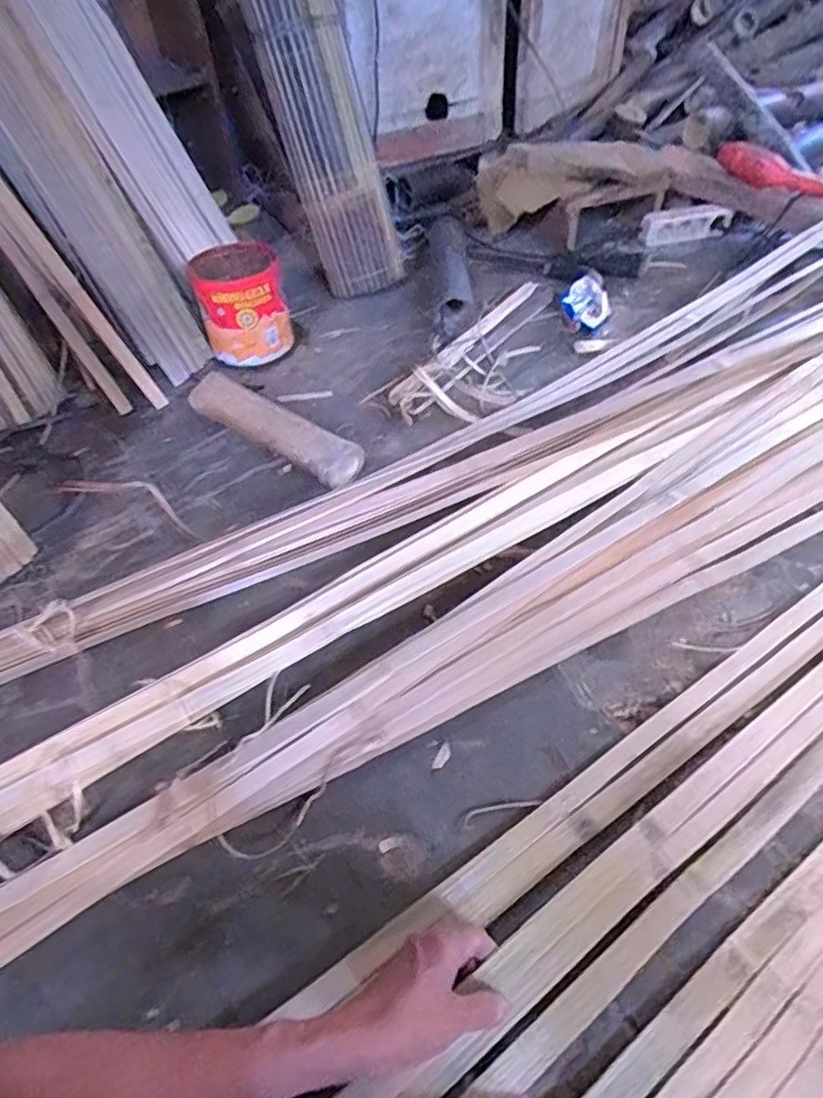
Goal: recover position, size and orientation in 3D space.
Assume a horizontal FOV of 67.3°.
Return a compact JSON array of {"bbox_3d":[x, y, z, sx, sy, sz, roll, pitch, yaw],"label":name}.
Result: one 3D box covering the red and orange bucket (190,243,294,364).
[{"bbox_3d":[-0.306,-0.442,1.117,0.153,0.144,0.181,-21,52,-12],"label":"red and orange bucket"}]

